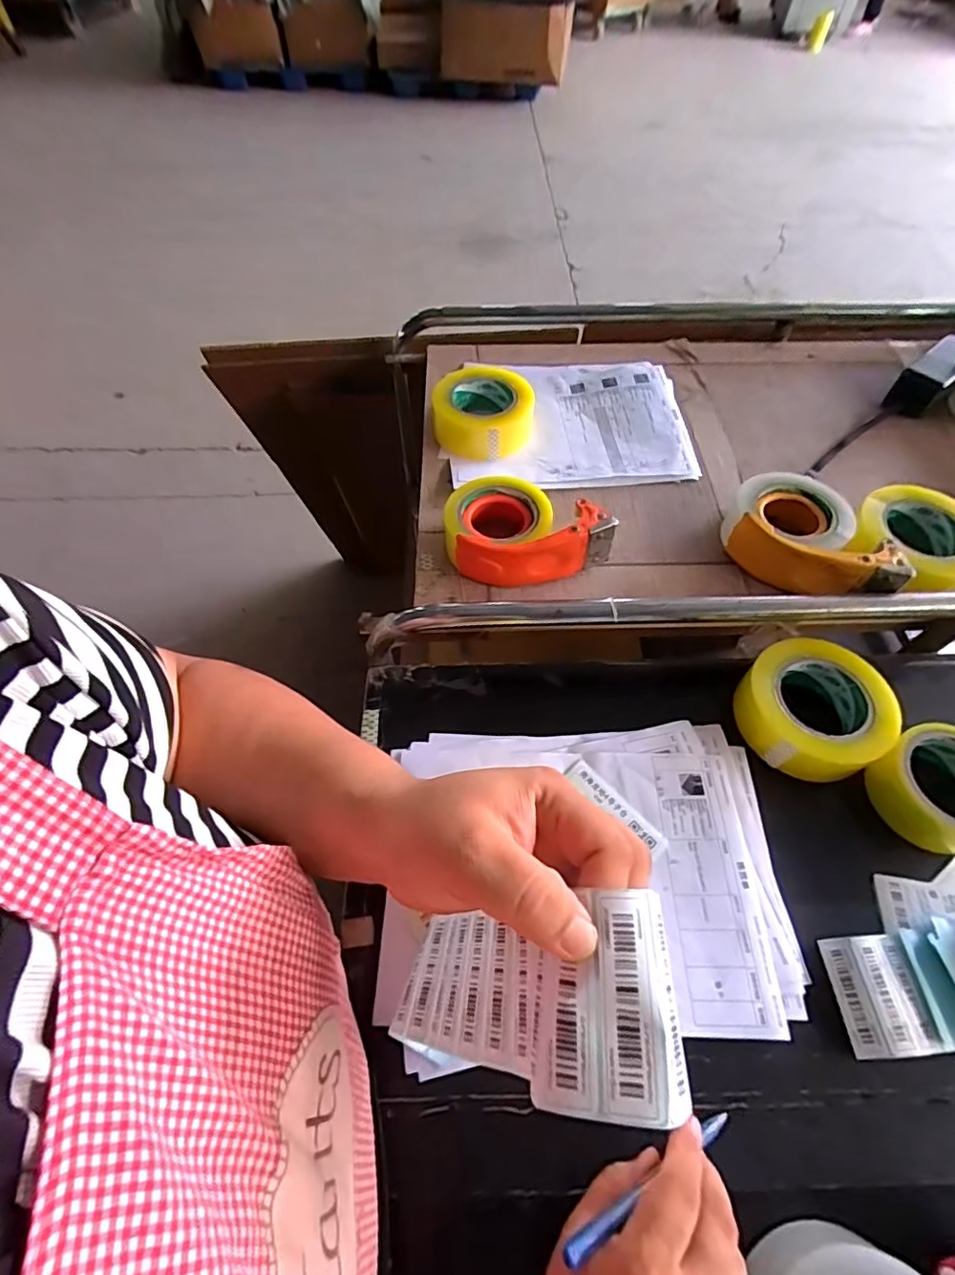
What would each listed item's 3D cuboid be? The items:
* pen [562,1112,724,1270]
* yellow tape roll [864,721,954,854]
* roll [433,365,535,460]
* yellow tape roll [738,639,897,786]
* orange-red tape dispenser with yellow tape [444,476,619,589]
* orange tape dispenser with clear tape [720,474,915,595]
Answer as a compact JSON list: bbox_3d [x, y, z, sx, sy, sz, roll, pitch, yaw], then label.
[{"bbox_3d":[0.098,0.296,0.304,0.128,0.009,0.007,-2,54,-33],"label":"pen"},{"bbox_3d":[0.394,0.126,0.467,0.094,0.047,0.094,0,58,0],"label":"yellow tape roll"},{"bbox_3d":[0.010,-0.283,0.689,0.118,0.060,0.130,5,58,4],"label":"roll"},{"bbox_3d":[0.305,0.063,0.503,0.111,0.053,0.120,0,58,0],"label":"yellow tape roll"},{"bbox_3d":[0.052,-0.114,0.580,0.166,0.066,0.107,-5,58,-3],"label":"orange-red tape dispenser with yellow tape"},{"bbox_3d":[0.343,-0.100,0.572,0.162,0.060,0.129,21,61,13],"label":"orange tape dispenser with clear tape"}]

